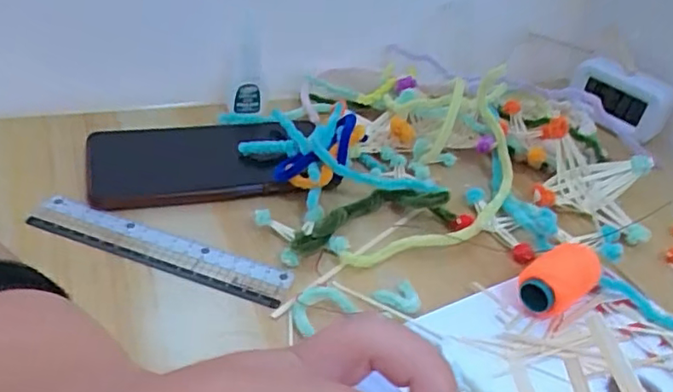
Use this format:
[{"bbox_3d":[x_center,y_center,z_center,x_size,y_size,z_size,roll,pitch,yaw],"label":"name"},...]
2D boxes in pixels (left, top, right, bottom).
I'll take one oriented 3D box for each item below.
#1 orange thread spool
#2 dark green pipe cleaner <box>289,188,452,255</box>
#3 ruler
[{"bbox_3d":[0.126,0.049,0.336,0.051,0.029,0.030,-26,49,-36],"label":"orange thread spool"},{"bbox_3d":[0.019,0.010,0.376,0.113,0.021,0.039,-11,41,-23],"label":"dark green pipe cleaner"},{"bbox_3d":[-0.103,0.031,0.341,0.156,0.005,0.025,18,41,6],"label":"ruler"}]

